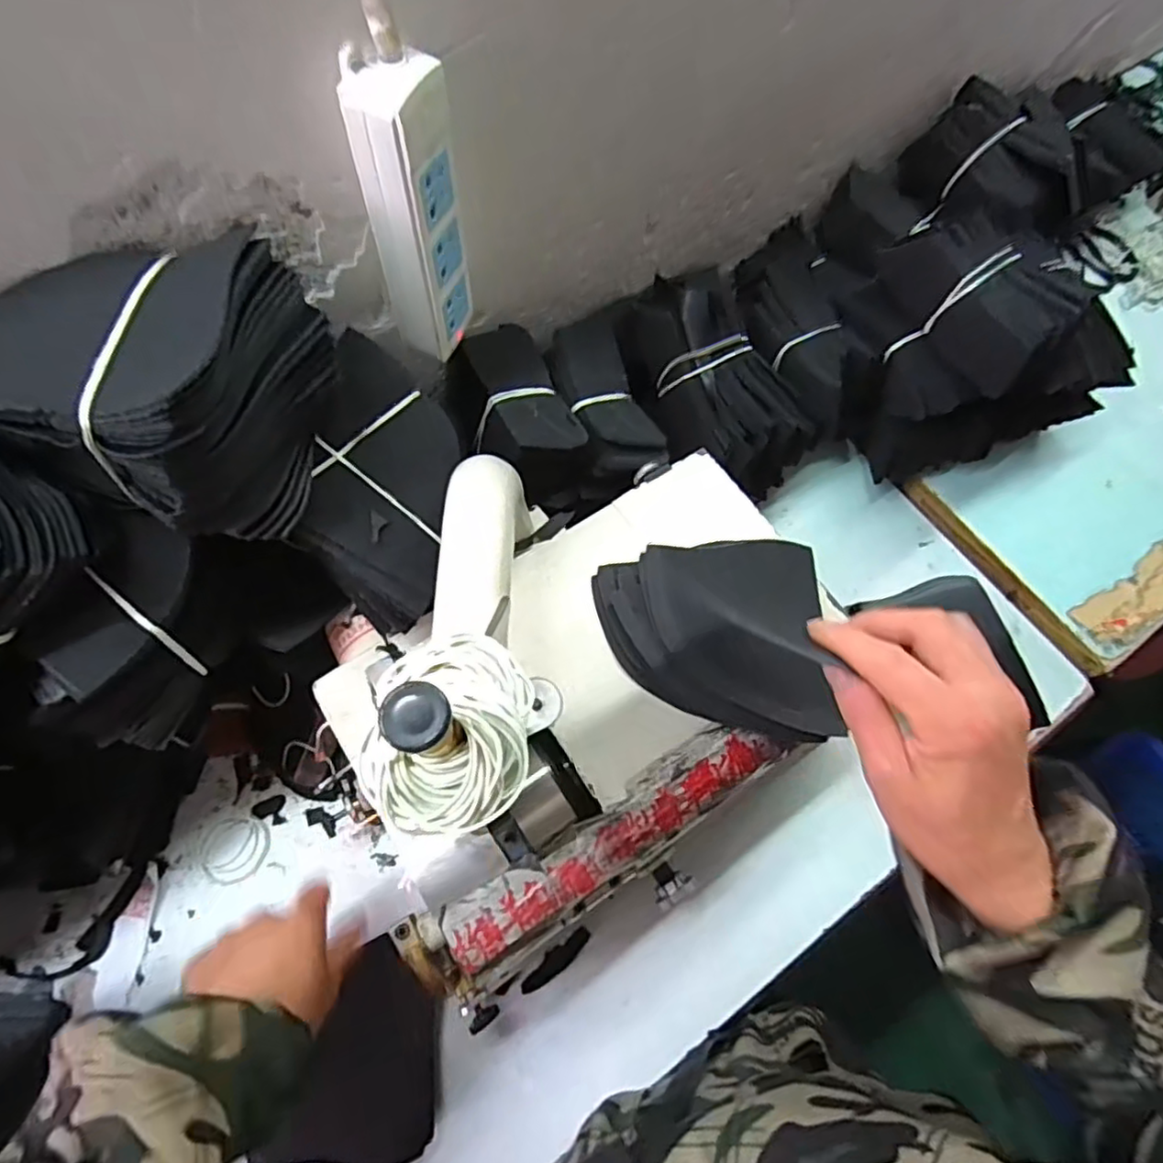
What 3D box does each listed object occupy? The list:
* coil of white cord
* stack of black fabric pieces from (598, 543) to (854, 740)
[{"bbox_3d":[-0.052,0.058,0.253,0.066,0.028,0.073,-10,71,-6],"label":"coil of white cord"},{"bbox_3d":[0.093,0.039,0.433,0.146,0.035,0.137,-7,71,-4],"label":"stack of black fabric pieces"}]

